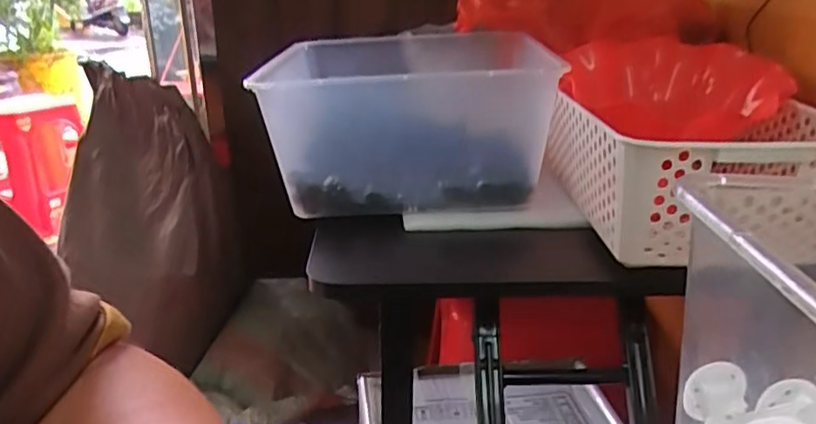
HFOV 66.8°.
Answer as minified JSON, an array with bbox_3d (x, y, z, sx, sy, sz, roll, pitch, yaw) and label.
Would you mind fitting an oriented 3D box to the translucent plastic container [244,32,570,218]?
[{"bbox_3d":[0.001,-0.116,0.738,0.283,0.165,0.341,1,22,1],"label":"translucent plastic container"}]

